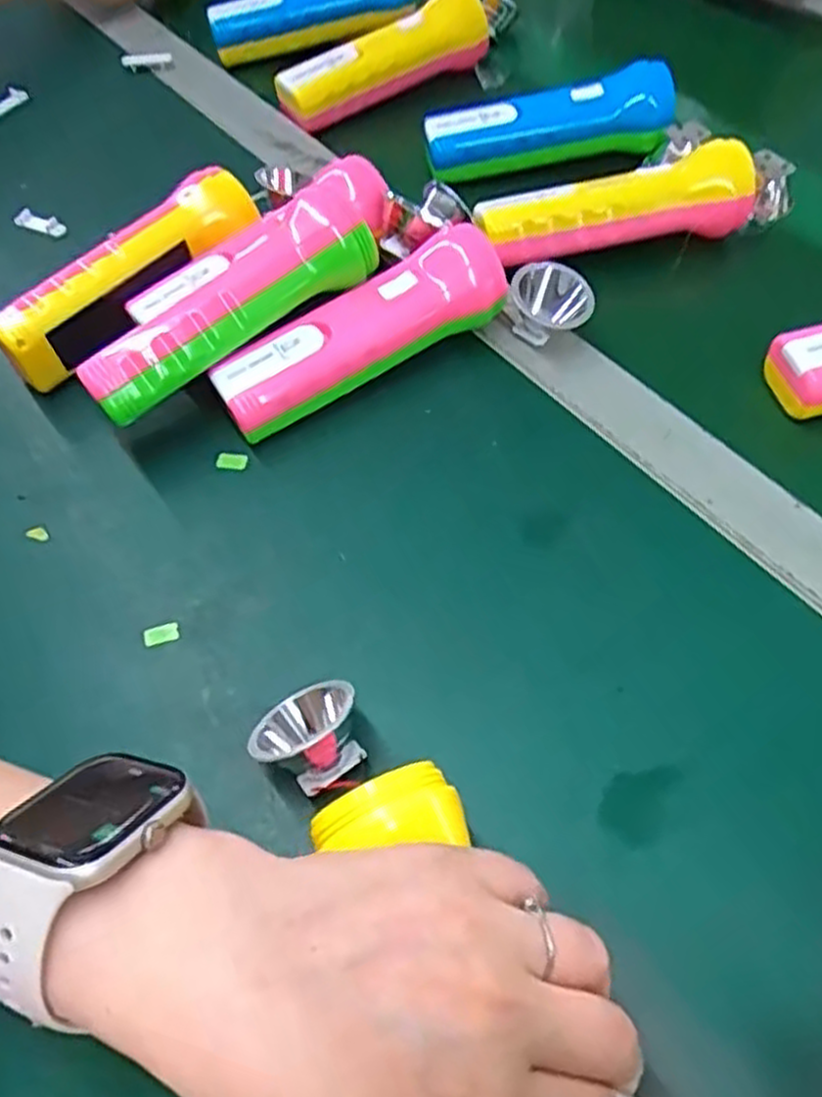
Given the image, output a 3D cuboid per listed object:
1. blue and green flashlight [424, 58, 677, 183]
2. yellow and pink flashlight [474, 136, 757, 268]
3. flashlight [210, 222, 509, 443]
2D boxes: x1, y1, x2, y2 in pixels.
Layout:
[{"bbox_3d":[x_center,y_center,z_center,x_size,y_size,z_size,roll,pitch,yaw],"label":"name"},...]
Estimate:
[{"bbox_3d":[0.086,-0.258,0.473,0.150,0.033,0.038,-14,59,-4],"label":"blue and green flashlight"},{"bbox_3d":[0.115,-0.187,0.440,0.149,0.045,0.034,-14,59,-4],"label":"yellow and pink flashlight"},{"bbox_3d":[-0.026,-0.107,0.396,0.153,0.054,0.039,-27,61,-12],"label":"flashlight"}]

